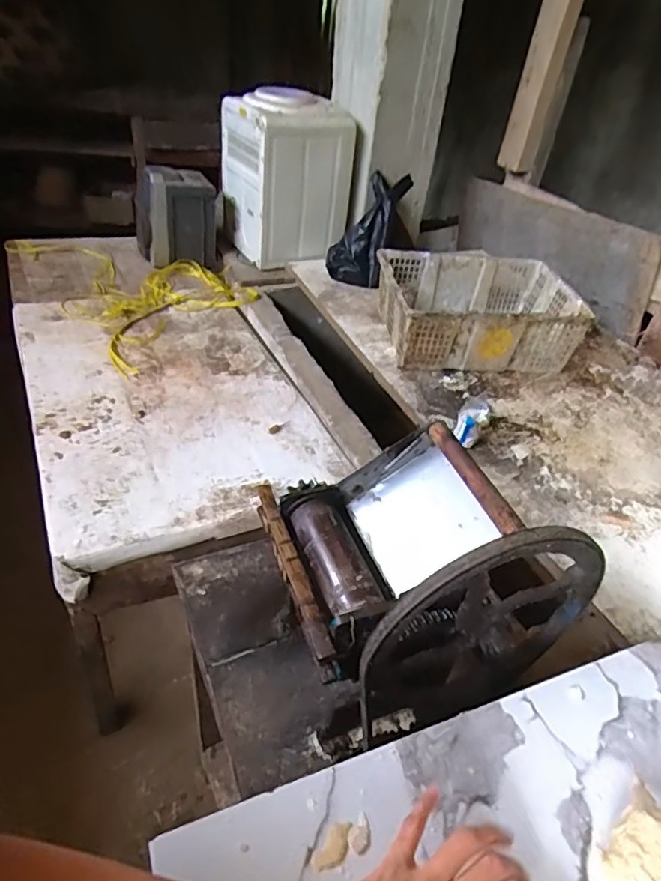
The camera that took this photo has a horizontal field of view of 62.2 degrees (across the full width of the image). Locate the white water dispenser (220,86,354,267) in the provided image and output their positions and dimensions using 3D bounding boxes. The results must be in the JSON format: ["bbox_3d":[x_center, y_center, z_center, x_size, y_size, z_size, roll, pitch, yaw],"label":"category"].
[{"bbox_3d":[-0.130,-0.800,1.670,0.336,0.409,0.295,-10,42,-20],"label":"white water dispenser"}]

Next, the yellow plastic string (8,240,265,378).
[{"bbox_3d":[-0.536,-0.454,1.576,0.486,0.051,0.798,-26,47,-32],"label":"yellow plastic string"}]

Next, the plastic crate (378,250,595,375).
[{"bbox_3d":[0.368,-0.328,1.416,0.475,0.184,0.337,-1,38,-6],"label":"plastic crate"}]

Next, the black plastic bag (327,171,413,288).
[{"bbox_3d":[0.113,-0.621,1.602,0.178,0.341,0.086,29,7,28],"label":"black plastic bag"}]

